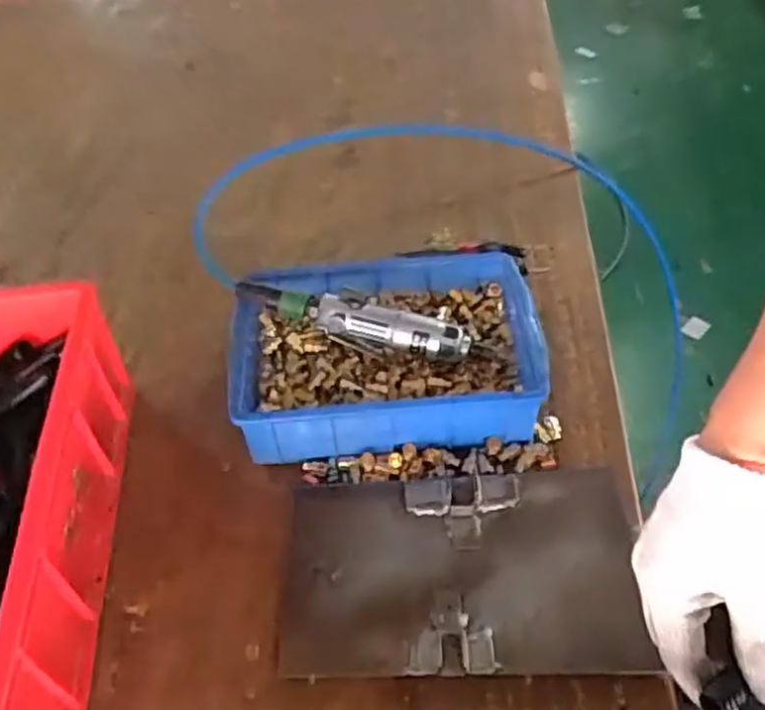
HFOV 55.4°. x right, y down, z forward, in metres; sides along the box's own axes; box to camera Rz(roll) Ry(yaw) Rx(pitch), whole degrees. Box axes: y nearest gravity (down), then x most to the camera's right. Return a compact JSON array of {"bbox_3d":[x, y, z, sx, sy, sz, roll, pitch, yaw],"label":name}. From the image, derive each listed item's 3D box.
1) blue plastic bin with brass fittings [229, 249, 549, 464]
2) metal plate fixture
[{"bbox_3d":[0.004,0.007,0.741,0.301,0.093,0.214,-3,47,-1],"label":"blue plastic bin with brass fittings"},{"bbox_3d":[0.065,0.183,0.622,0.288,0.030,0.176,-1,47,1],"label":"metal plate fixture"}]

